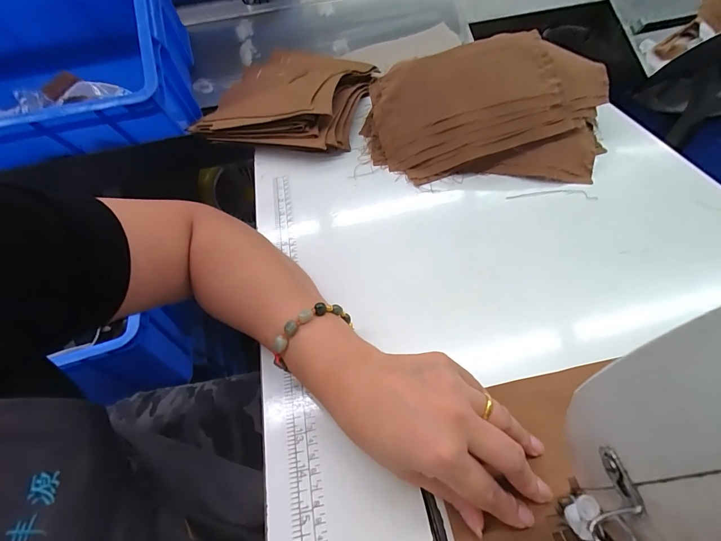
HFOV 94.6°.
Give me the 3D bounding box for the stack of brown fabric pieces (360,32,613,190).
[{"bbox_3d":[0.151,-0.200,0.433,0.298,0.116,0.148,3,54,8],"label":"stack of brown fabric pieces"}]

